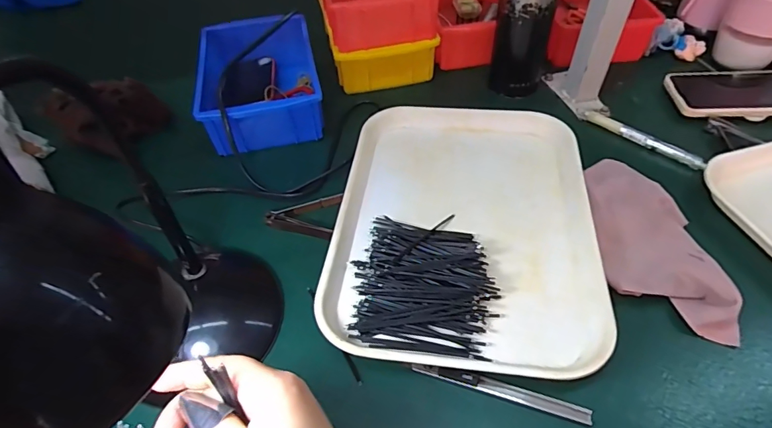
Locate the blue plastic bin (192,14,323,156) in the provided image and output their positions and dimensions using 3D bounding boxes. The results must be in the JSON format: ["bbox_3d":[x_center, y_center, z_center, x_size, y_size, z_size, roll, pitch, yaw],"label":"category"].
[{"bbox_3d":[-0.151,-0.162,0.532,0.127,0.056,0.194,-11,50,-7],"label":"blue plastic bin"}]

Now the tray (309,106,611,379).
[{"bbox_3d":[0.072,0.001,0.417,0.225,0.026,0.291,4,52,7],"label":"tray"}]

